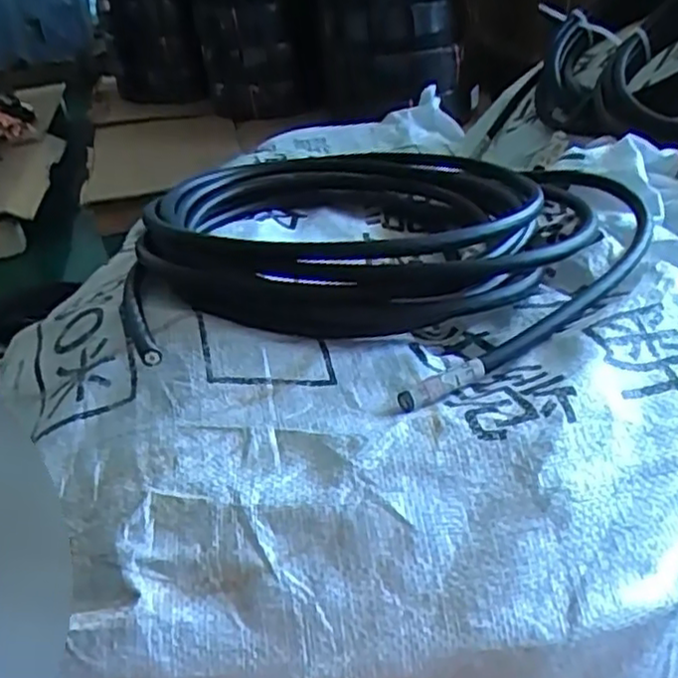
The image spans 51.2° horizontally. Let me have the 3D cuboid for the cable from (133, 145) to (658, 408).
[{"bbox_3d":[0.015,-0.076,0.488,0.341,0.052,0.334,14,40,26],"label":"cable"}]

